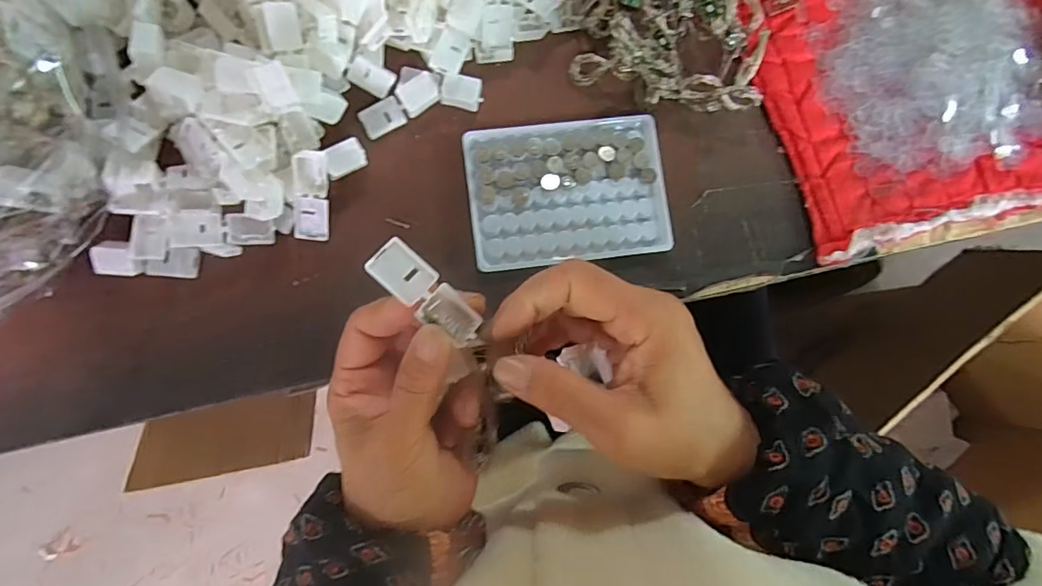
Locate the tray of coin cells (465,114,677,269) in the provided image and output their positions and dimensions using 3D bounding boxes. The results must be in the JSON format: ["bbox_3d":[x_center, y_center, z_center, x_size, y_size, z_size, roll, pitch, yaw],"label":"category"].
[{"bbox_3d":[0.031,-0.069,0.344,0.130,0.008,0.095,-7,85,-4],"label":"tray of coin cells"}]

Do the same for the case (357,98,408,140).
[{"bbox_3d":[-0.092,-0.116,0.340,0.028,0.005,0.019,-23,87,-6],"label":"case"}]

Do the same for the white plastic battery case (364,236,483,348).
[{"bbox_3d":[-0.042,0.000,0.232,0.055,0.012,0.021,41,83,-8],"label":"white plastic battery case"}]

